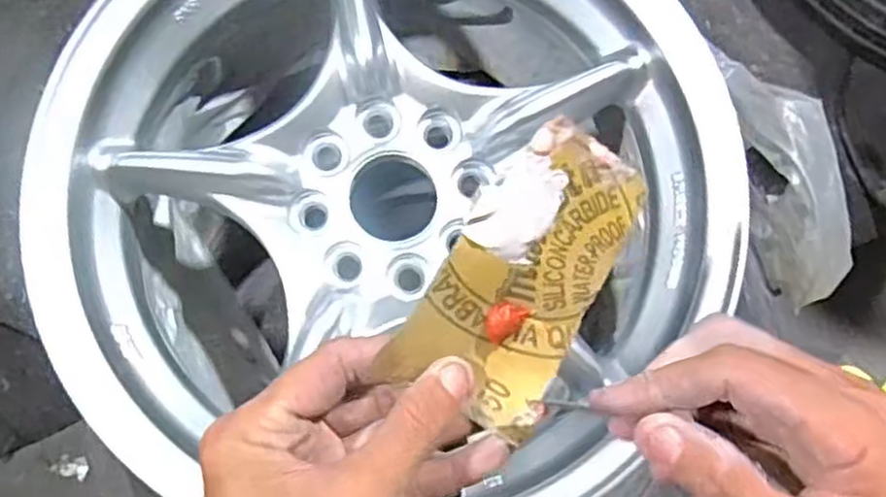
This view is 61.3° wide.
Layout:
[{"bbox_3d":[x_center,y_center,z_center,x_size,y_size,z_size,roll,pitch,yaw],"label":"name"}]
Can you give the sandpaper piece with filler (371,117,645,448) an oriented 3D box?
[{"bbox_3d":[0.031,0.011,0.274,0.067,0.015,0.110,28,94,-27],"label":"sandpaper piece with filler"}]

